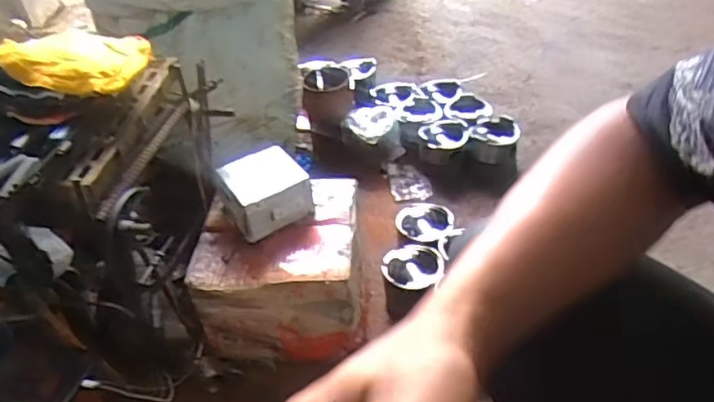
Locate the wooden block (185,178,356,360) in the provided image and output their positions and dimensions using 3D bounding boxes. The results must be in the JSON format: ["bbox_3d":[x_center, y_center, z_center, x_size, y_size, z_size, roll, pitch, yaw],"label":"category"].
[{"bbox_3d":[-0.109,0.102,0.914,0.218,0.164,0.204,-2,39,6],"label":"wooden block"}]

